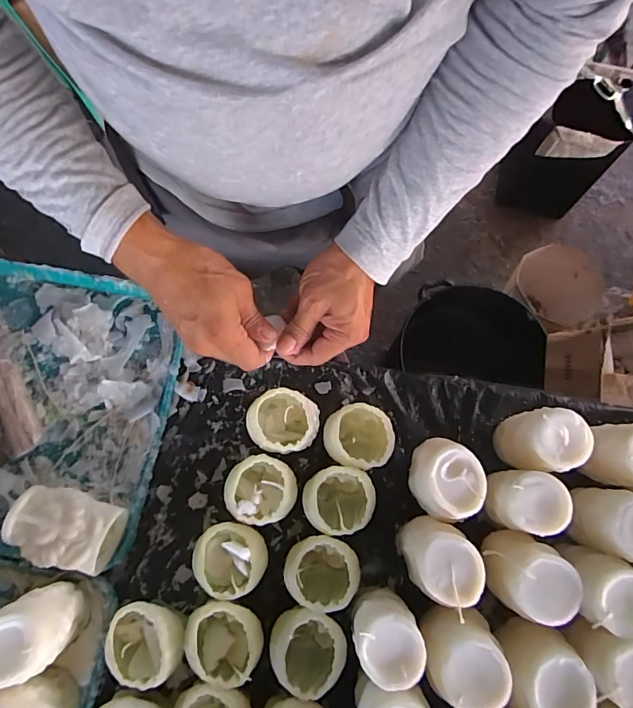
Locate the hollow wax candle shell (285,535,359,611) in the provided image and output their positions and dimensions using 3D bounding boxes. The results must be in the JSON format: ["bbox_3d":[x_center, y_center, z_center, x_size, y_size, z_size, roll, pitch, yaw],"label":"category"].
[{"bbox_3d":[0.006,0.233,0.473,0.076,0.061,0.070,0,75,0],"label":"hollow wax candle shell"}]

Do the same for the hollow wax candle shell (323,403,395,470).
[{"bbox_3d":[0.048,0.096,0.502,0.075,0.058,0.067,0,75,0],"label":"hollow wax candle shell"}]

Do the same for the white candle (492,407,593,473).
[{"bbox_3d":[0.240,0.095,0.480,0.064,0.102,0.065,2,75,0],"label":"white candle"}]

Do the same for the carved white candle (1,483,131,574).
[{"bbox_3d":[-0.277,0.191,0.485,0.106,0.057,0.072,14,75,4],"label":"carved white candle"}]

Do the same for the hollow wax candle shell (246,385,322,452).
[{"bbox_3d":[-0.040,0.079,0.507,0.082,0.067,0.071,29,77,7],"label":"hollow wax candle shell"}]

